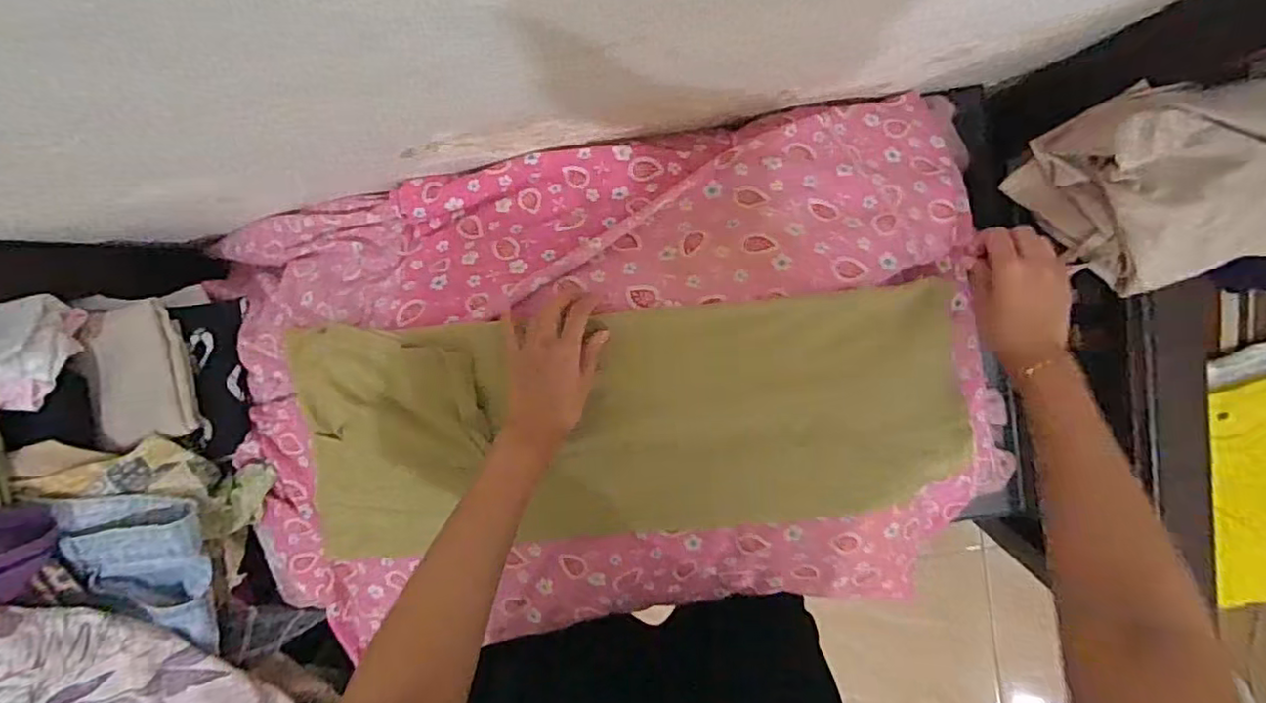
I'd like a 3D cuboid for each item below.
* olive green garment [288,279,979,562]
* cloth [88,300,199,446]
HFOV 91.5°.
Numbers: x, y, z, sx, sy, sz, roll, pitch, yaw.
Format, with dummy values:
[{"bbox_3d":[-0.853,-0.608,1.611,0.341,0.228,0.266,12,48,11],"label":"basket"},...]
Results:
[{"bbox_3d":[0.002,0.069,0.580,0.635,0.070,0.219,-4,98,1],"label":"olive green garment"},{"bbox_3d":[-0.483,0.020,0.611,0.075,0.018,0.135,-11,93,-34],"label":"cloth"}]

